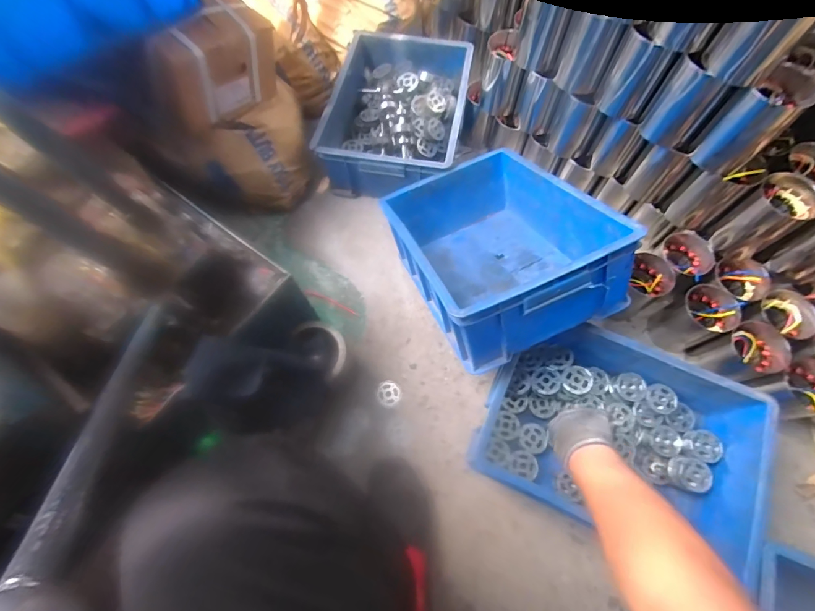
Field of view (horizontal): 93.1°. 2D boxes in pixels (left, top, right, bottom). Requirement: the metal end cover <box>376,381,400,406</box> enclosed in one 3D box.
[{"bbox_3d":[-0.037,0.172,0.753,0.045,0.009,0.048,17,69,9],"label":"metal end cover"}]

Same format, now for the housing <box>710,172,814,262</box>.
[{"bbox_3d":[0.617,-0.150,0.677,0.078,0.138,0.082,-4,67,0],"label":"housing"}]

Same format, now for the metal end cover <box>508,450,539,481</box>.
[{"bbox_3d":[0.202,0.279,0.677,0.051,0.012,0.043,20,69,10],"label":"metal end cover"}]

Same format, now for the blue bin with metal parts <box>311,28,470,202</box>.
[{"bbox_3d":[-0.020,-0.438,0.898,0.293,0.118,0.386,11,68,7],"label":"blue bin with metal parts"}]

